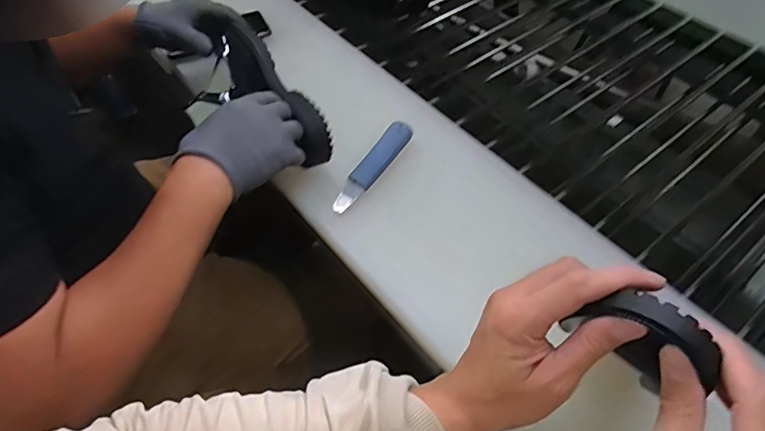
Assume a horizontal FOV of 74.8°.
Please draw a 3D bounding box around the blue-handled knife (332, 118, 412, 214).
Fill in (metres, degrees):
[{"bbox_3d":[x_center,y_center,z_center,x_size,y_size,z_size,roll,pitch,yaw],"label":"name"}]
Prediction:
[{"bbox_3d":[-0.016,-0.059,0.619,0.033,0.015,0.160,43,61,-4],"label":"blue-handled knife"}]

